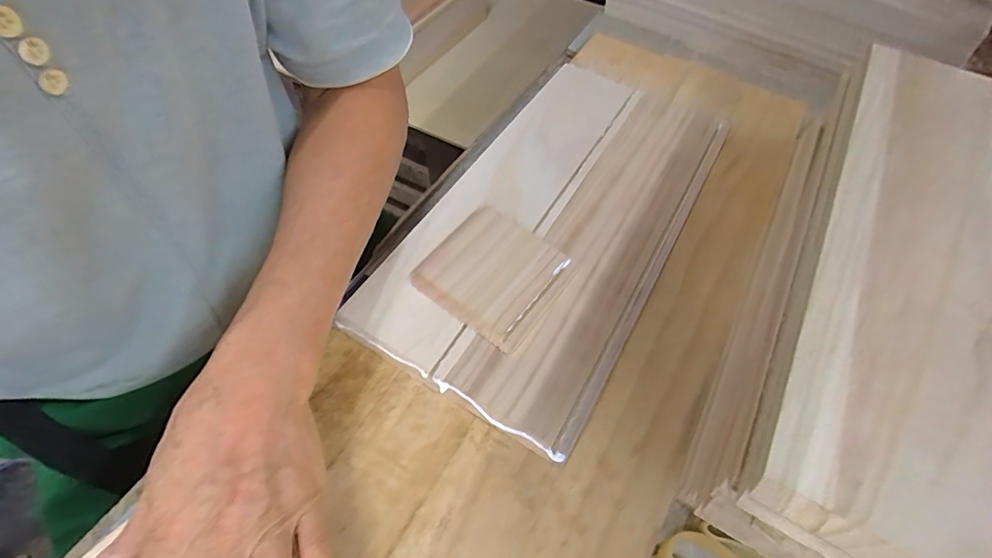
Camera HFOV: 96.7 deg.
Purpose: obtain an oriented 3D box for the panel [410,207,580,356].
[{"bbox_3d":[0.000,-0.006,0.342,0.098,0.009,0.096,34,62,17],"label":"panel"}]

